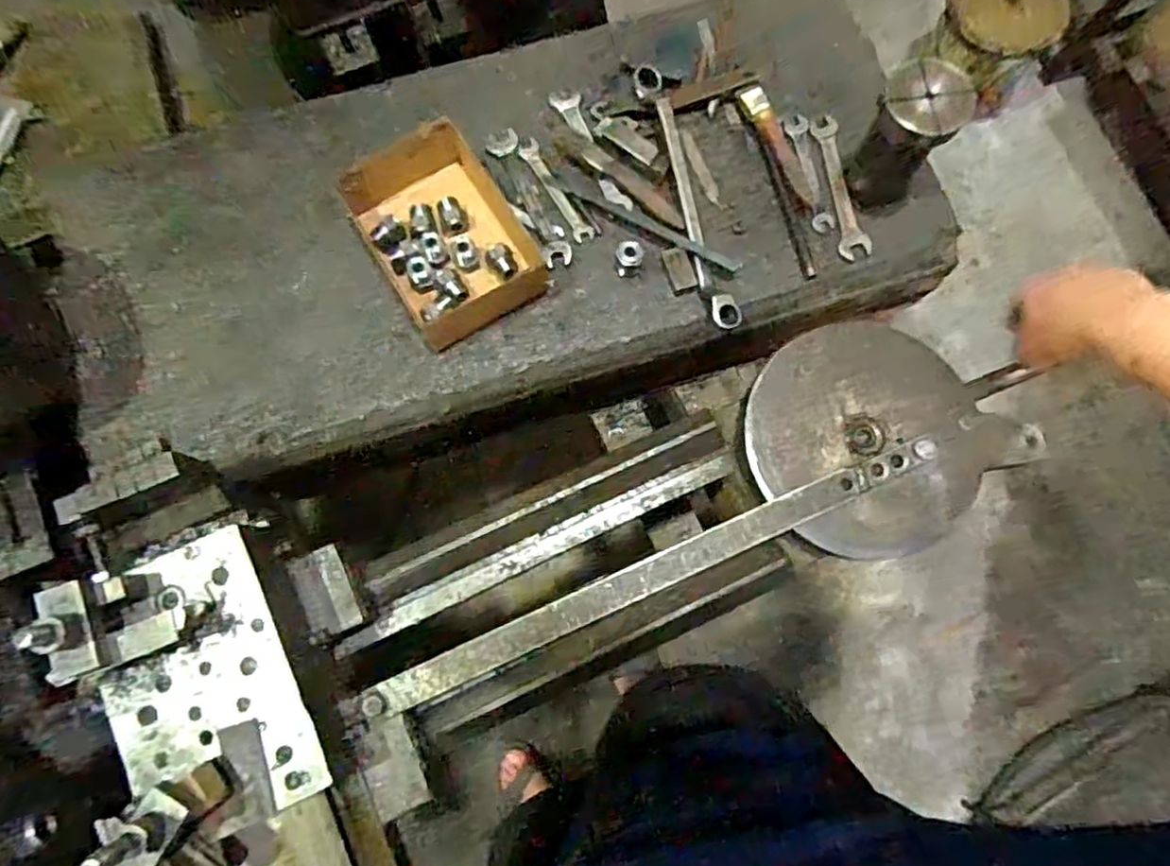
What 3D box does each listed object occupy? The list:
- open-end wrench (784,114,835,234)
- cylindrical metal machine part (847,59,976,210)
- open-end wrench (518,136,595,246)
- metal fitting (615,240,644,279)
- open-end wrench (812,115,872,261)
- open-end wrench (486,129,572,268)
[{"bbox_3d":[0.205,-0.236,0.600,0.020,0.006,0.120,-9,73,0],"label":"open-end wrench"},{"bbox_3d":[0.258,-0.240,0.545,0.062,0.110,0.059,0,78,-1],"label":"cylindrical metal machine part"},{"bbox_3d":[-0.025,-0.218,0.595,0.018,0.004,0.110,-30,80,-7],"label":"open-end wrench"},{"bbox_3d":[0.038,-0.151,0.571,0.023,0.026,0.022,6,78,0],"label":"metal fitting"},{"bbox_3d":[0.230,-0.223,0.596,0.027,0.007,0.137,-9,79,-3],"label":"open-end wrench"},{"bbox_3d":[-0.050,-0.210,0.591,0.027,0.007,0.139,-23,80,-6],"label":"open-end wrench"}]

